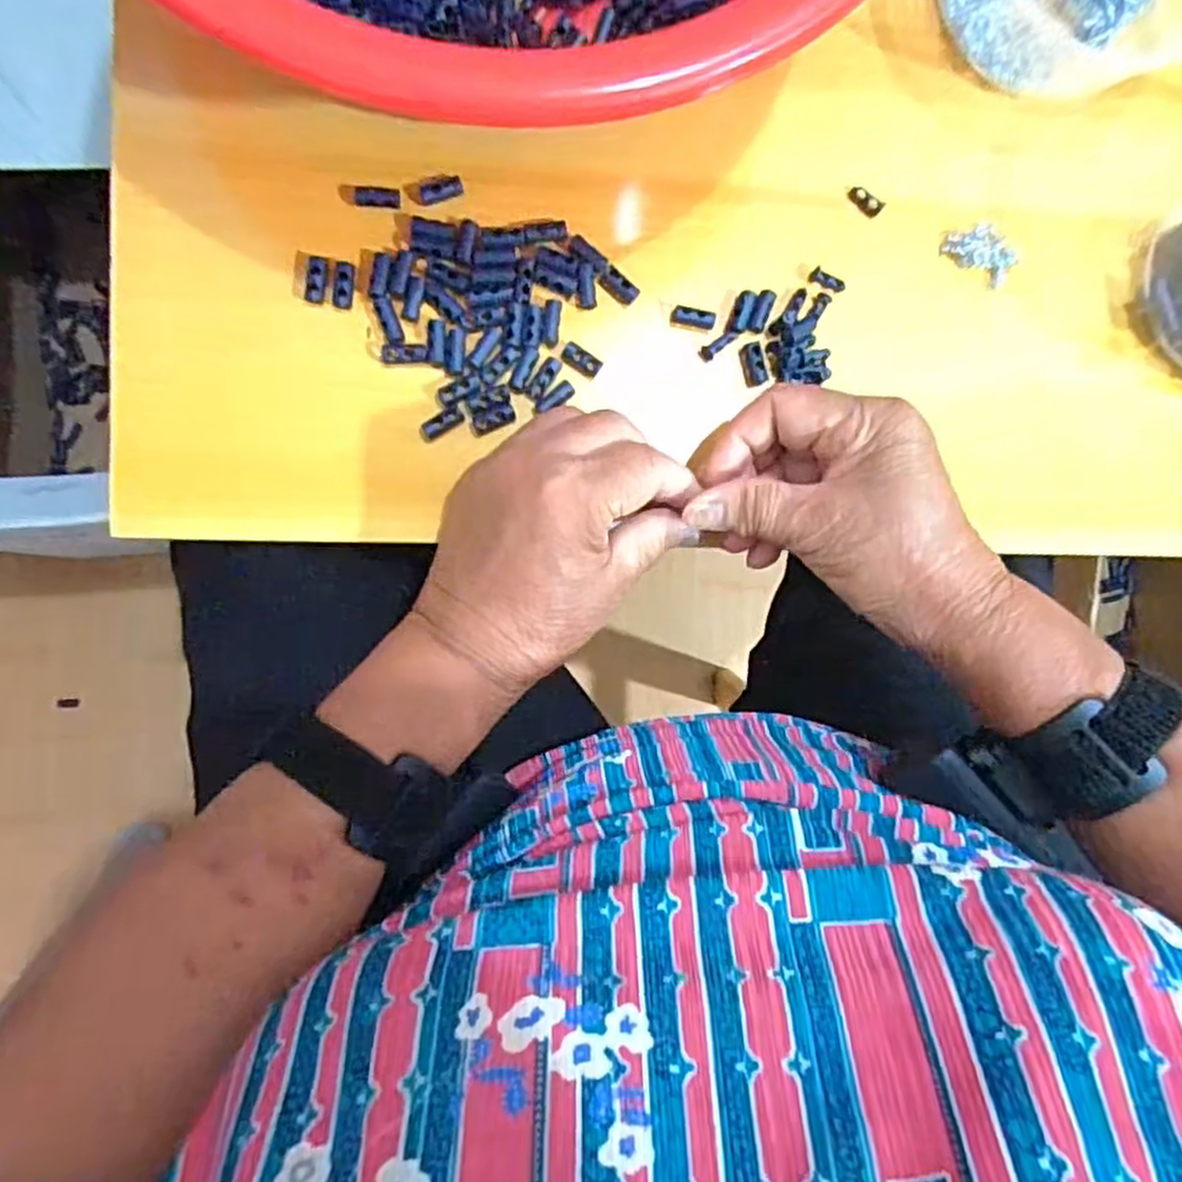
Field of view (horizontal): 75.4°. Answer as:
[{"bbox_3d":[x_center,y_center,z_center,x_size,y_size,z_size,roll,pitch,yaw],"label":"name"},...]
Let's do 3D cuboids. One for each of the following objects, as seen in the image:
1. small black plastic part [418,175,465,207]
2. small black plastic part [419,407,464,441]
[{"bbox_3d":[-0.064,-0.172,0.326,0.019,0.005,0.010,-18,93,-7],"label":"small black plastic part"},{"bbox_3d":[-0.064,-0.073,0.331,0.020,0.006,0.008,-31,94,-6],"label":"small black plastic part"}]

